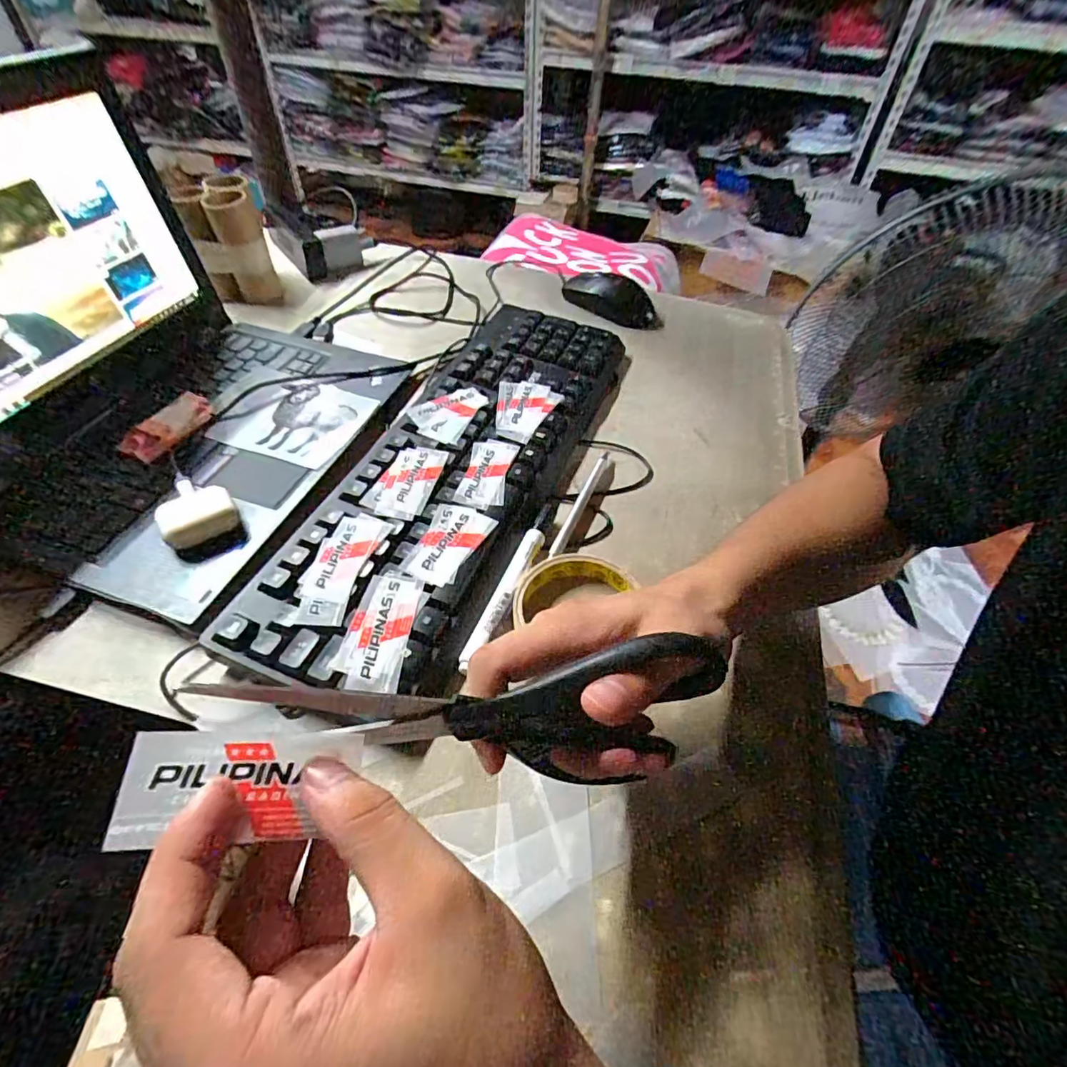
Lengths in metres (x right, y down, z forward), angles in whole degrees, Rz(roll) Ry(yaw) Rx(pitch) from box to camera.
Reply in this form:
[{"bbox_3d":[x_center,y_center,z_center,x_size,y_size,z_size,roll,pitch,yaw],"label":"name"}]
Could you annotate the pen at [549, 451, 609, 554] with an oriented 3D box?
[{"bbox_3d":[0.039,-0.028,0.429,0.010,0.005,0.123,18,51,13],"label":"pen"}]

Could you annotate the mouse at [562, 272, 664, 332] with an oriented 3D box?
[{"bbox_3d":[0.088,-0.271,0.615,0.123,0.032,0.052,25,54,20],"label":"mouse"}]

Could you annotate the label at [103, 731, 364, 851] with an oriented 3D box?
[{"bbox_3d":[-0.089,0.078,0.166,0.065,0.006,0.031,8,56,-21],"label":"label"}]

